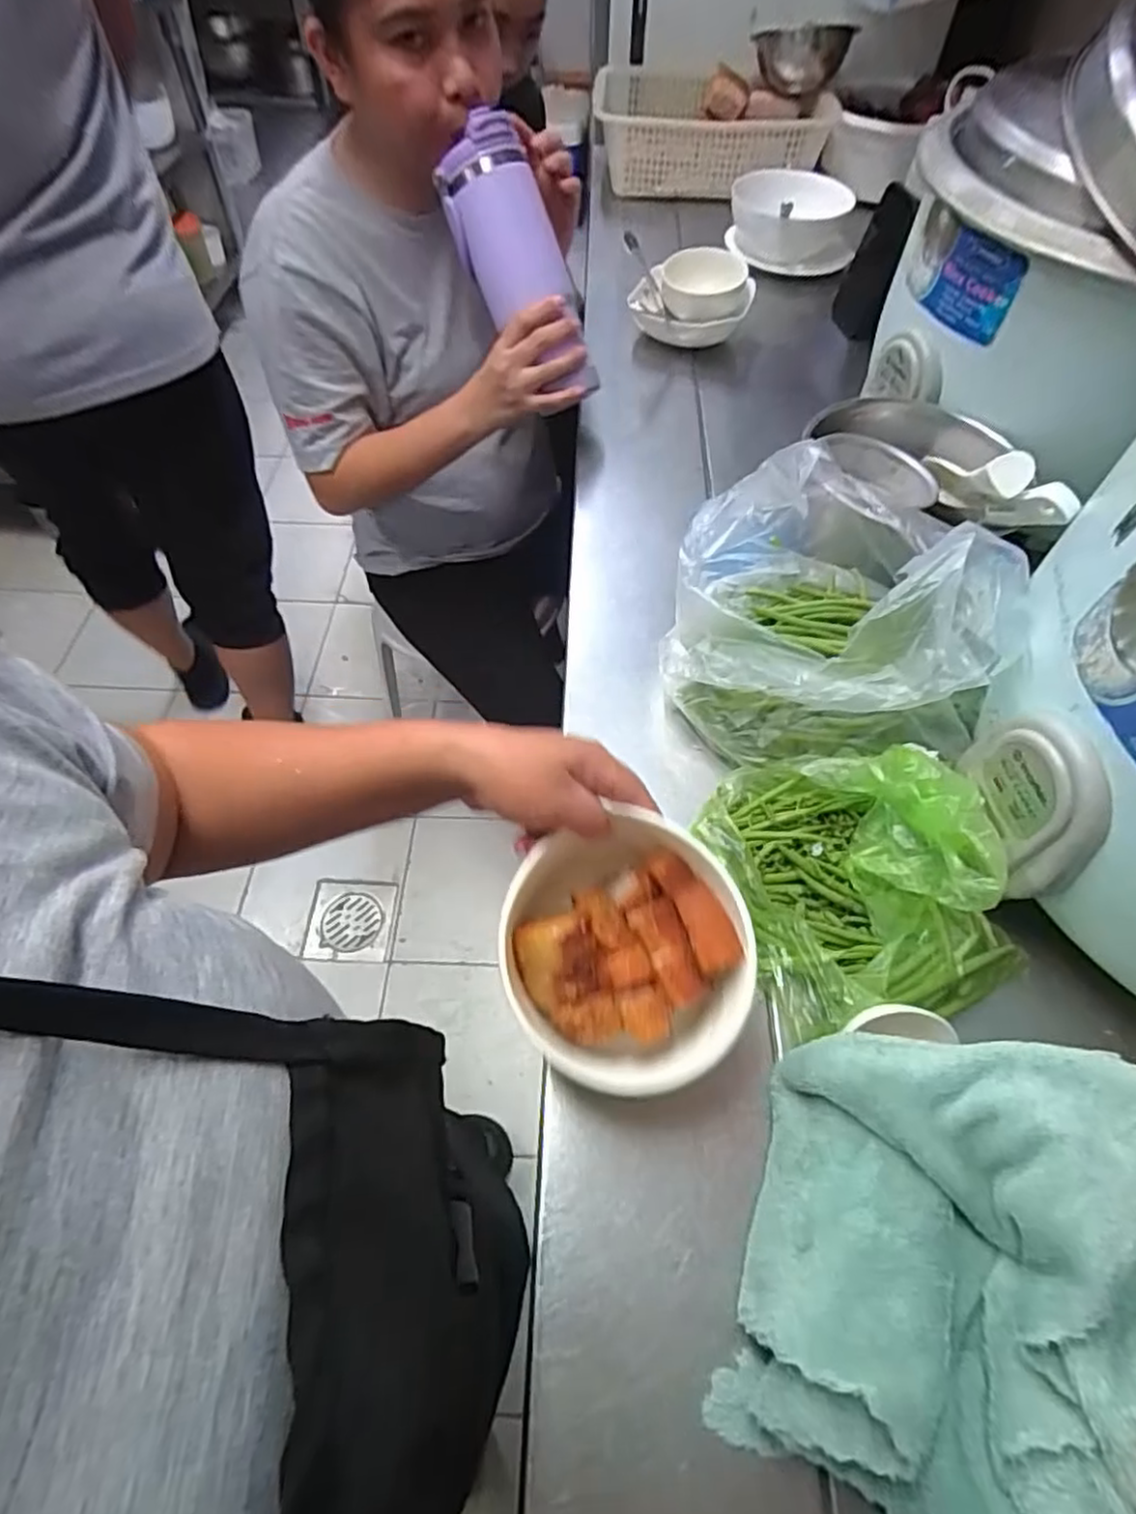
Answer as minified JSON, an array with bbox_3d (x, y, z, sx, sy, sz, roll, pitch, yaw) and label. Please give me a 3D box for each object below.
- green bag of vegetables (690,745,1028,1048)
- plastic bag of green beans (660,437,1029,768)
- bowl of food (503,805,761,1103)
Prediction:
[{"bbox_3d":[0.189,0.070,0.448,0.160,0.086,0.189,-17,58,-12],"label":"green bag of vegetables"},{"bbox_3d":[0.179,-0.103,0.507,0.182,0.171,0.224,-18,59,-13],"label":"plastic bag of green beans"},{"bbox_3d":[0.031,0.108,0.377,0.129,0.065,0.133,1,56,-1],"label":"bowl of food"}]

